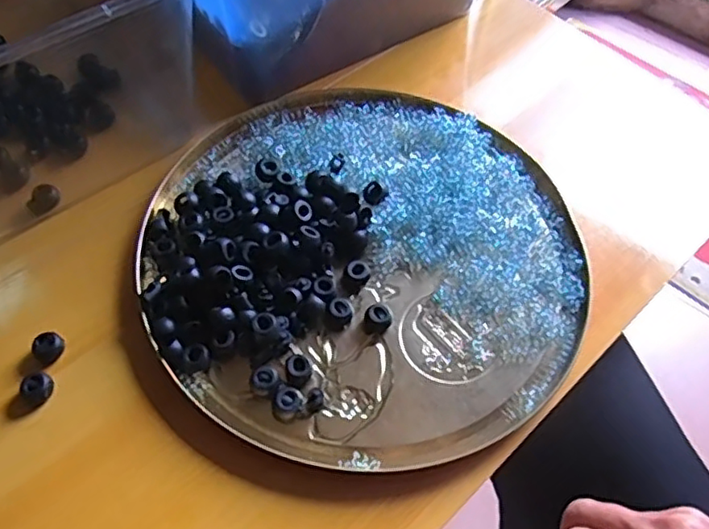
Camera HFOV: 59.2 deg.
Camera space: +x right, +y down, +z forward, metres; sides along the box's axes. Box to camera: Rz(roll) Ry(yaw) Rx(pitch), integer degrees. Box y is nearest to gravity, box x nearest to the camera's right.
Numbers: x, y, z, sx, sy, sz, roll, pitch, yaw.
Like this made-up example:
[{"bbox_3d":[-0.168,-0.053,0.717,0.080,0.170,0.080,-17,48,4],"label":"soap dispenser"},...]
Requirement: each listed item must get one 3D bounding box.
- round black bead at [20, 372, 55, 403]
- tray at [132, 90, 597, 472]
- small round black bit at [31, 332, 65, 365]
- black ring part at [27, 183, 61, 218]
[{"bbox_3d":[-0.185,0.071,0.364,0.016,0.012,0.015,18,58,7],"label":"round black bead"},{"bbox_3d":[0.007,-0.016,0.422,0.287,0.032,0.285,2,57,-3],"label":"tray"},{"bbox_3d":[-0.185,0.051,0.377,0.015,0.010,0.018,23,59,10],"label":"small round black bit"},{"bbox_3d":[-0.218,-0.046,0.436,0.022,0.010,0.018,-28,63,-20],"label":"black ring part"}]

